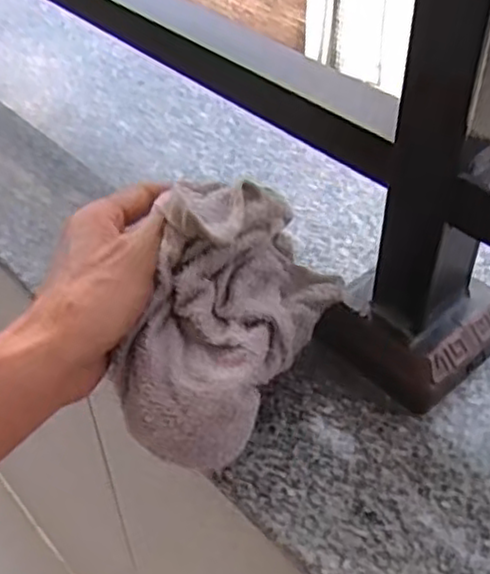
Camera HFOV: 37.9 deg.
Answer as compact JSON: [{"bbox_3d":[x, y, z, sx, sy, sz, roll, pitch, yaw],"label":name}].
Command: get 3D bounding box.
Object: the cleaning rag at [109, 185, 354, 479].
[{"bbox_3d":[-0.009,0.007,0.390,0.078,0.099,0.147,25,50,25],"label":"cleaning rag"}]

